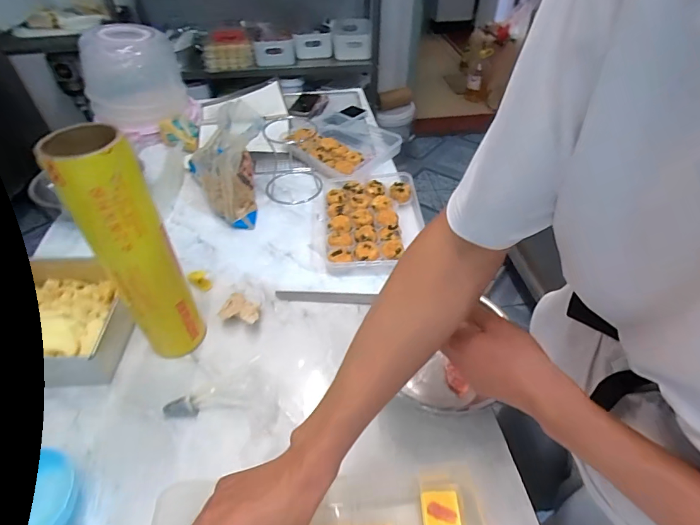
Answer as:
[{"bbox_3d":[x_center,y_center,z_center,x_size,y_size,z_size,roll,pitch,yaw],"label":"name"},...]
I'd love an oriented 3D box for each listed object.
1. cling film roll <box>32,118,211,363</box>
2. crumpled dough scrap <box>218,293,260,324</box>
[{"bbox_3d":[-0.292,-0.005,0.573,0.101,0.352,0.075,-23,45,-17],"label":"cling film roll"},{"bbox_3d":[-0.187,0.082,0.716,0.067,0.024,0.064,-1,44,1],"label":"crumpled dough scrap"}]

